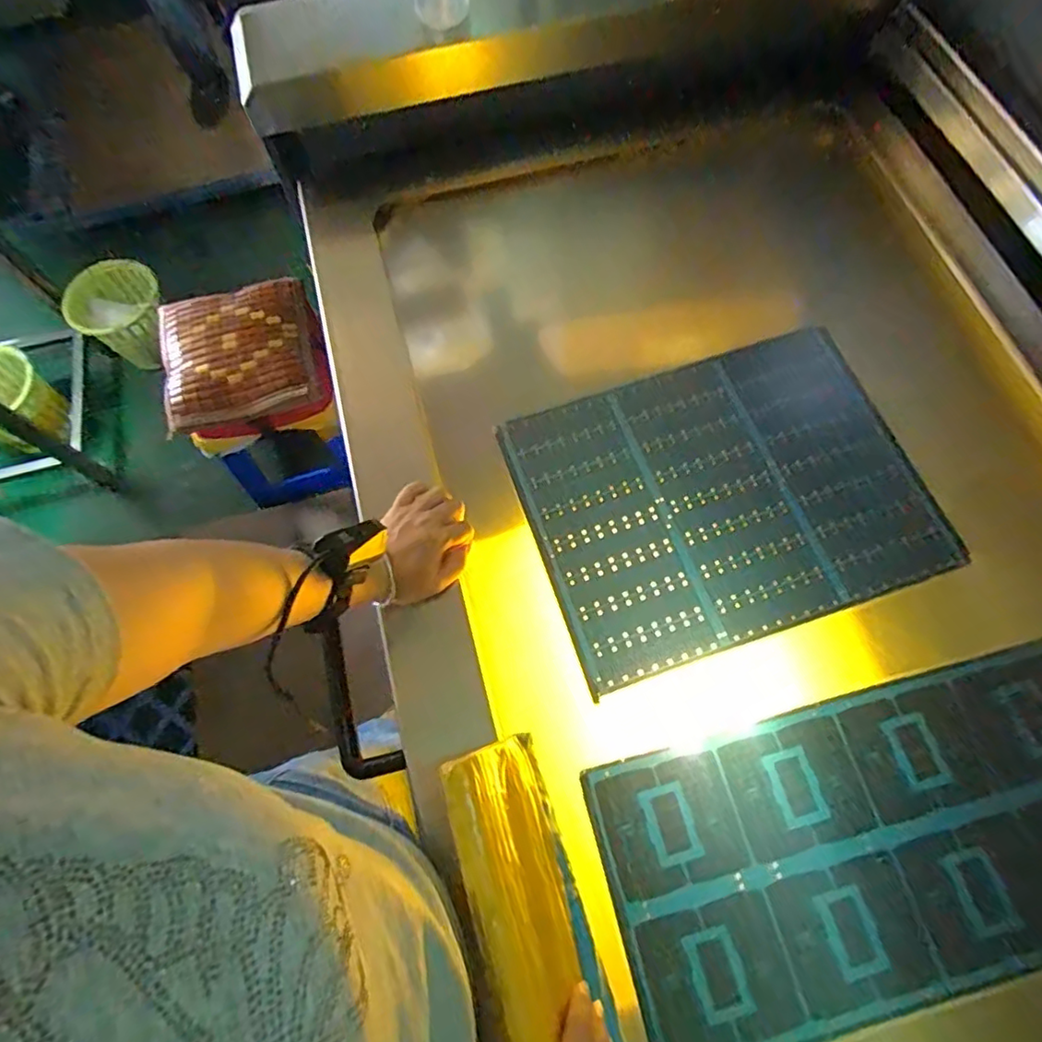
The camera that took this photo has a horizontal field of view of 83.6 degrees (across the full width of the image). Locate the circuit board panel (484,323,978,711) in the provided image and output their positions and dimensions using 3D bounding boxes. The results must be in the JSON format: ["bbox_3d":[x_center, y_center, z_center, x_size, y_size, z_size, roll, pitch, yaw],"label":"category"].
[{"bbox_3d":[0.228,-0.036,0.660,0.433,0.008,0.327,-19,70,-4],"label":"circuit board panel"}]

